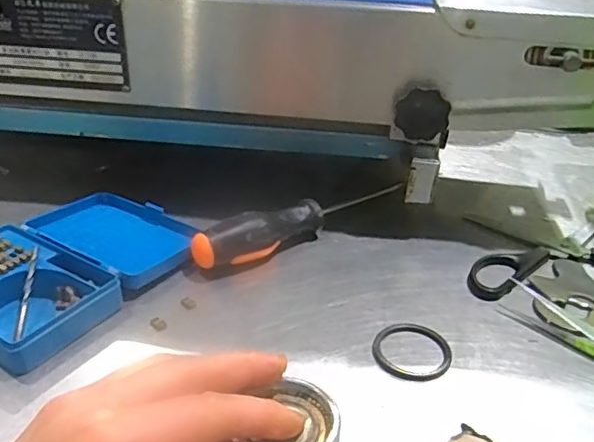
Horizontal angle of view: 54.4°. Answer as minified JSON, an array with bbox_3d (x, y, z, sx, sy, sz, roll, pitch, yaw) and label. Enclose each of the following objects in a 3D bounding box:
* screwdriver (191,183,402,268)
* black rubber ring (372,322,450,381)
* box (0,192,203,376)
[{"bbox_3d":[0.002,0.005,0.399,0.153,0.029,0.027,-16,37,-30],"label":"screwdriver"},{"bbox_3d":[0.063,0.069,0.315,0.041,0.004,0.040,18,34,20],"label":"black rubber ring"},{"bbox_3d":[-0.140,0.024,0.359,0.110,0.027,0.153,22,36,26],"label":"box"}]

